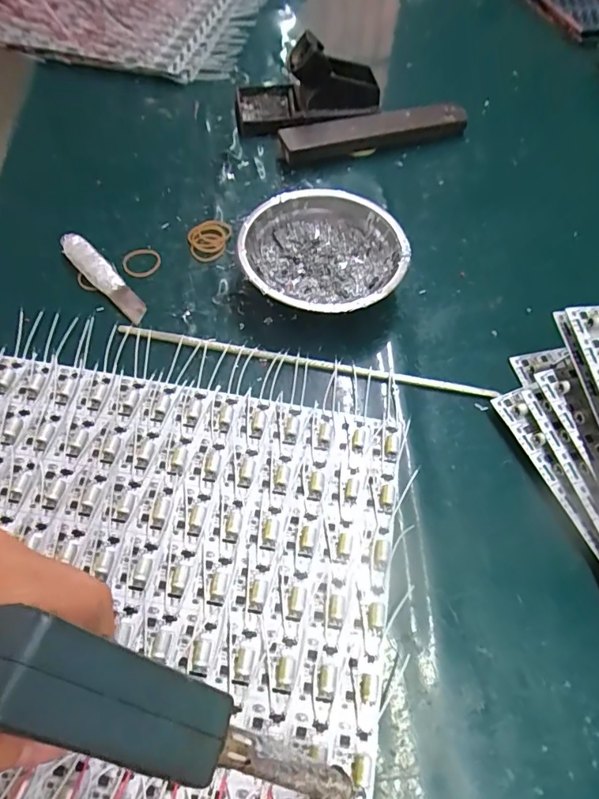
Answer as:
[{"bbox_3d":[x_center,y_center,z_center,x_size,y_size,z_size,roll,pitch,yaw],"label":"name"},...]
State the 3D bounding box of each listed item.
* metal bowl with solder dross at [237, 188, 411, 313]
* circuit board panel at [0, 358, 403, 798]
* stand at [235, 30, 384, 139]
[{"bbox_3d":[0.018,-0.105,0.372,0.123,0.048,0.115,1,60,-1],"label":"metal bowl with solder dross"},{"bbox_3d":[-0.090,0.097,0.272,0.284,0.009,0.242,8,60,3],"label":"circuit board panel"},{"bbox_3d":[0.011,-0.310,0.467,0.132,0.077,0.073,-18,62,-12],"label":"stand"}]

